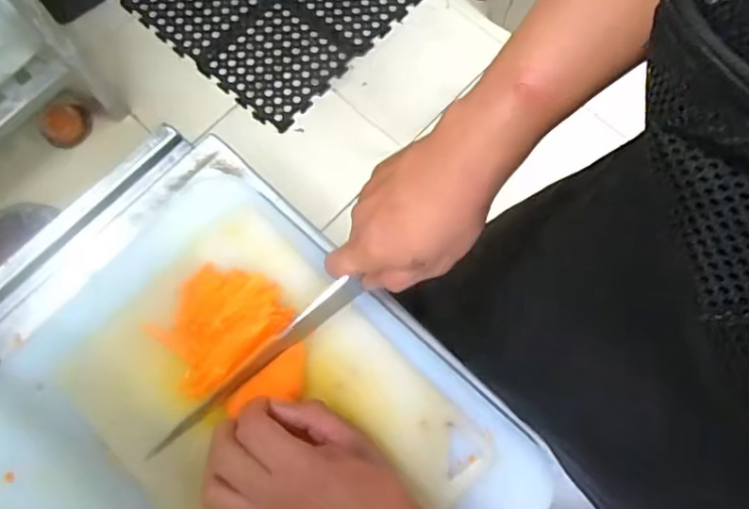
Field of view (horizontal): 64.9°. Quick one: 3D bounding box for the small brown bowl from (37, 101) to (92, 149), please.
[{"bbox_3d":[-0.835,-0.354,1.590,0.123,0.048,0.127,0,76,2],"label":"small brown bowl"}]

